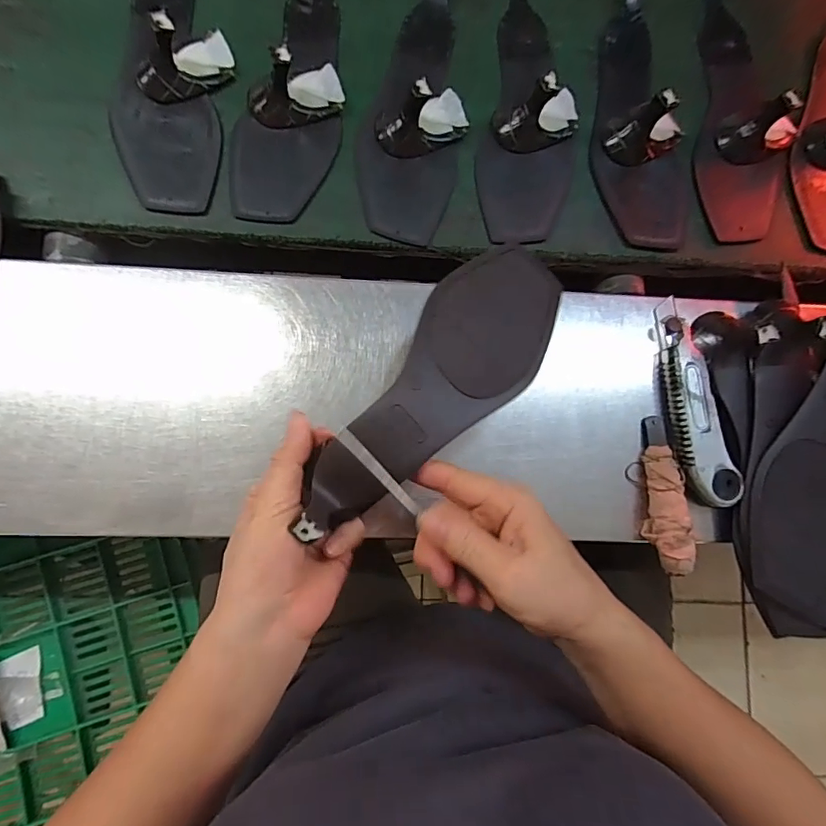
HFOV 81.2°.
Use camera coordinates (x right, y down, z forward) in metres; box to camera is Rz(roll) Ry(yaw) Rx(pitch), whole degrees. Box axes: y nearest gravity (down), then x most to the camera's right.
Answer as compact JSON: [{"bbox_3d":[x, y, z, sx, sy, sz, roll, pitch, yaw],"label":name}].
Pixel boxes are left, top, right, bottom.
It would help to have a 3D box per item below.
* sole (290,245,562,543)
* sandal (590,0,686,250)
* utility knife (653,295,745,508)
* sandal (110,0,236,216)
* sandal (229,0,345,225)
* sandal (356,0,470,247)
[{"bbox_3d":[0.016,-0.017,0.296,0.076,0.033,0.221,41,79,0],"label":"sole"},{"bbox_3d":[0.200,-0.266,0.410,0.087,0.043,0.248,1,84,-5],"label":"sandal"},{"bbox_3d":[0.213,-0.009,0.372,0.038,0.022,0.159,-13,85,-7],"label":"utility knife"},{"bbox_3d":[-0.193,-0.283,0.376,0.085,0.044,0.236,5,83,-5],"label":"sandal"},{"bbox_3d":[-0.095,-0.282,0.387,0.089,0.047,0.256,13,83,-4],"label":"sandal"},{"bbox_3d":[0.006,-0.261,0.395,0.086,0.043,0.248,12,83,-4],"label":"sandal"}]

